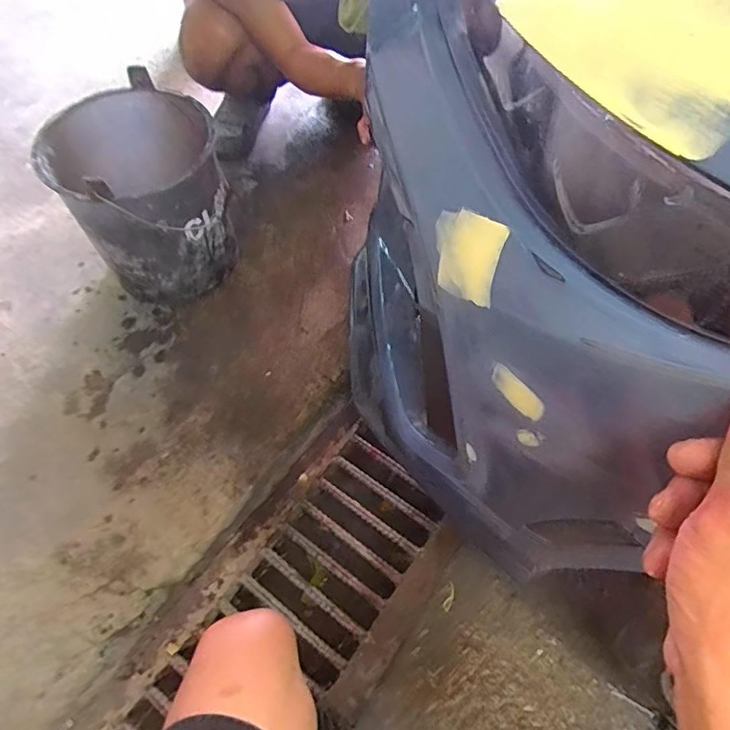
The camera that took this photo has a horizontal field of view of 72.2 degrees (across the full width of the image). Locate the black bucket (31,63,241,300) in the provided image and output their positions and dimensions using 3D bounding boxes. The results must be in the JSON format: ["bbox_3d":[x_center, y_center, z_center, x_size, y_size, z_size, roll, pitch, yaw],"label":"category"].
[{"bbox_3d":[-0.414,-0.313,0.989,0.290,0.315,0.303,-28,63,-16],"label":"black bucket"}]

